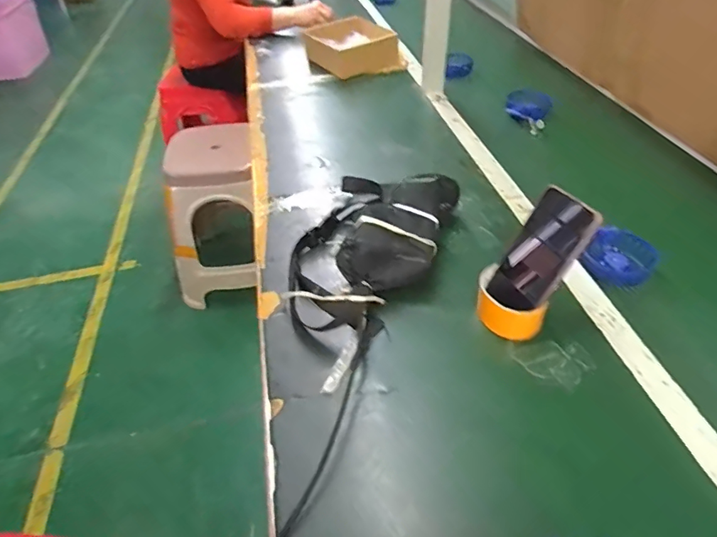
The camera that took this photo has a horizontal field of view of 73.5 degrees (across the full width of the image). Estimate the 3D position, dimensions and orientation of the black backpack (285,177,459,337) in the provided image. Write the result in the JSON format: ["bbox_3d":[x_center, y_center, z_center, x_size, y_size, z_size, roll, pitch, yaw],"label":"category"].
[{"bbox_3d":[0.008,-0.038,0.669,0.198,0.080,0.294,13,45,17],"label":"black backpack"}]

